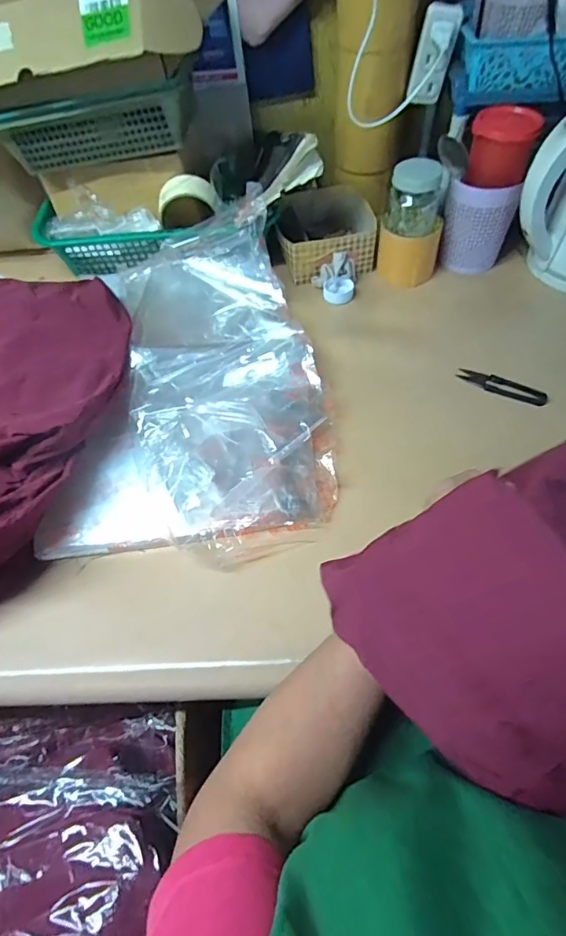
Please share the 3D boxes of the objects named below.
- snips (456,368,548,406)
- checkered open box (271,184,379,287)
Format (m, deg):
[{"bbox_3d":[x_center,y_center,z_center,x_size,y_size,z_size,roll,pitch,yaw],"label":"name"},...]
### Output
[{"bbox_3d":[0.257,-0.096,0.548,0.100,0.007,0.026,27,63,20],"label":"snips"},{"bbox_3d":[0.062,-0.350,0.697,0.136,0.056,0.148,-7,57,0],"label":"checkered open box"}]

